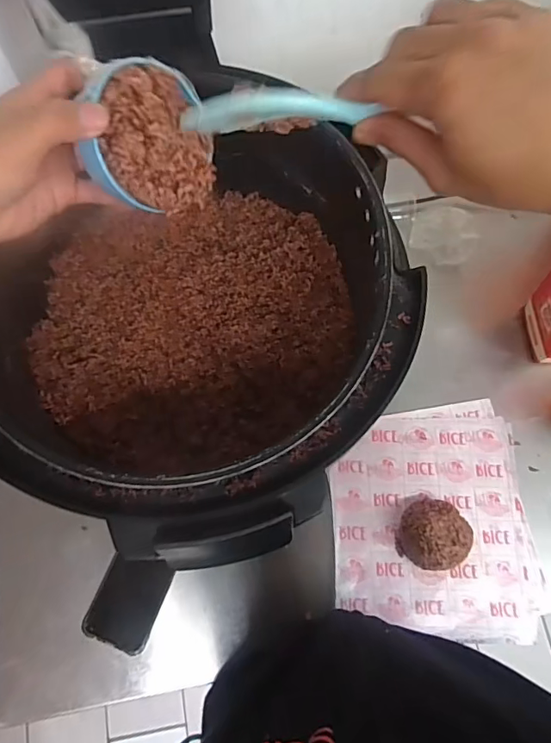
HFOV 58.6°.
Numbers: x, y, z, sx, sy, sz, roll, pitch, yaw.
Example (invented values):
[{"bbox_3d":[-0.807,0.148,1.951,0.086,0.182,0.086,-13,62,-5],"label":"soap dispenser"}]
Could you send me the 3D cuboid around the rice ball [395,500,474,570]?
[{"bbox_3d":[0.201,0.205,0.615,0.082,0.047,0.081,1,72,-2],"label":"rice ball"}]

